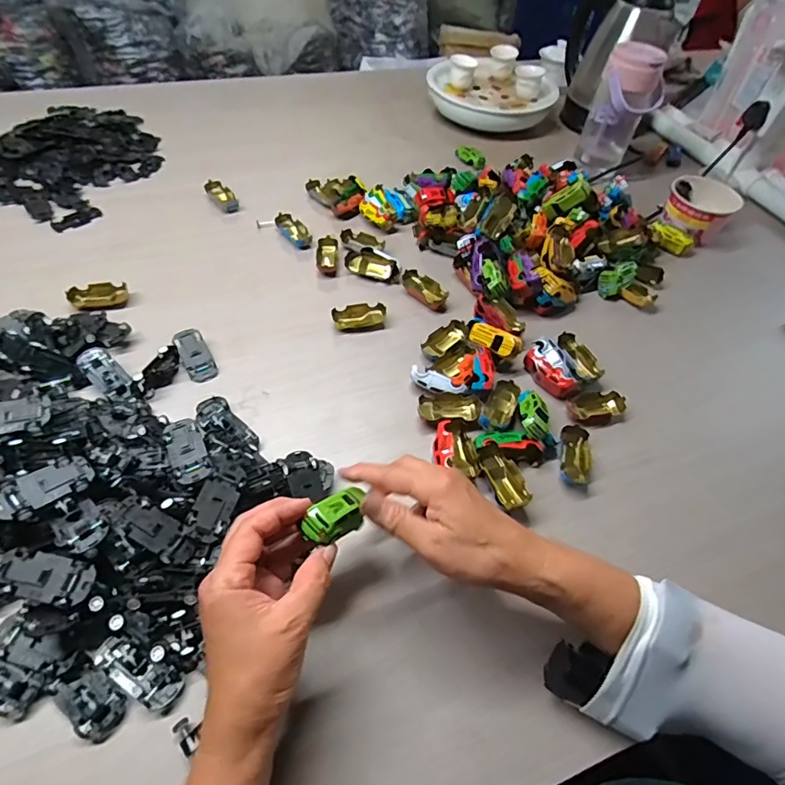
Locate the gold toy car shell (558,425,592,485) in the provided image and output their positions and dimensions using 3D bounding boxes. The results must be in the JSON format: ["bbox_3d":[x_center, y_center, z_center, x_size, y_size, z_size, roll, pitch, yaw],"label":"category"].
[{"bbox_3d":[0.184,0.065,0.475,0.031,0.020,0.064,13,54,4],"label":"gold toy car shell"}]

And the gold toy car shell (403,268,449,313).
[{"bbox_3d":[0.041,-0.132,0.603,0.070,0.016,0.034,33,58,18],"label":"gold toy car shell"}]

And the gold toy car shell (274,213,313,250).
[{"bbox_3d":[-0.137,-0.228,0.665,0.030,0.017,0.063,-34,64,-26],"label":"gold toy car shell"}]

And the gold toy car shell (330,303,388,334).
[{"bbox_3d":[-0.041,-0.091,0.572,0.062,0.019,0.033,-6,55,-9],"label":"gold toy car shell"}]

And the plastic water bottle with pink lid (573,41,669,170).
[{"bbox_3d":[0.358,-0.435,0.752,0.096,0.175,0.084,25,55,13],"label":"plastic water bottle with pink lid"}]

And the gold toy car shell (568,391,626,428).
[{"bbox_3d":[0.221,0.016,0.514,0.060,0.019,0.036,-15,57,-16],"label":"gold toy car shell"}]

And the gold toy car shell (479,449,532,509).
[{"bbox_3d":[0.107,0.084,0.449,0.032,0.024,0.057,-19,58,-18],"label":"gold toy car shell"}]

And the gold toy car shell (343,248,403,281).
[{"bbox_3d":[-0.025,-0.170,0.621,0.076,0.027,0.026,18,54,8],"label":"gold toy car shell"}]

